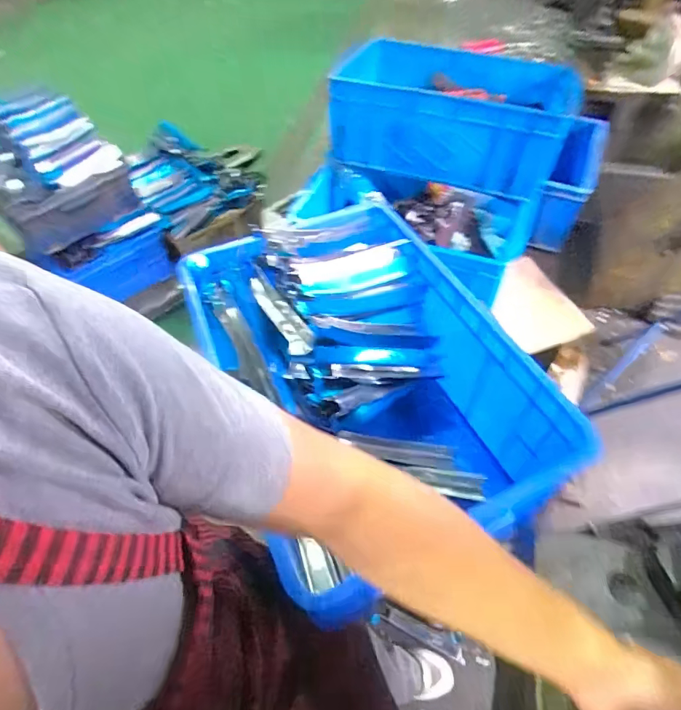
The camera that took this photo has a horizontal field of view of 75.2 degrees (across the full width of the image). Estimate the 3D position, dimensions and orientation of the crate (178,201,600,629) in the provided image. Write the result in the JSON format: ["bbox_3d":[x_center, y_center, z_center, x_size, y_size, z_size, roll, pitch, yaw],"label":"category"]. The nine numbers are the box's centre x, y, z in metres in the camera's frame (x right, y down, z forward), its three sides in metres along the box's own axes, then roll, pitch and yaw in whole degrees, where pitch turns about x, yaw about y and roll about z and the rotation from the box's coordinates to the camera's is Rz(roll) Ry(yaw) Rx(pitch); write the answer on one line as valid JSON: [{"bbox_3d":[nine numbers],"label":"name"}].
[{"bbox_3d":[0.027,0.047,0.628,0.350,0.202,0.473,-22,55,-12],"label":"crate"}]

